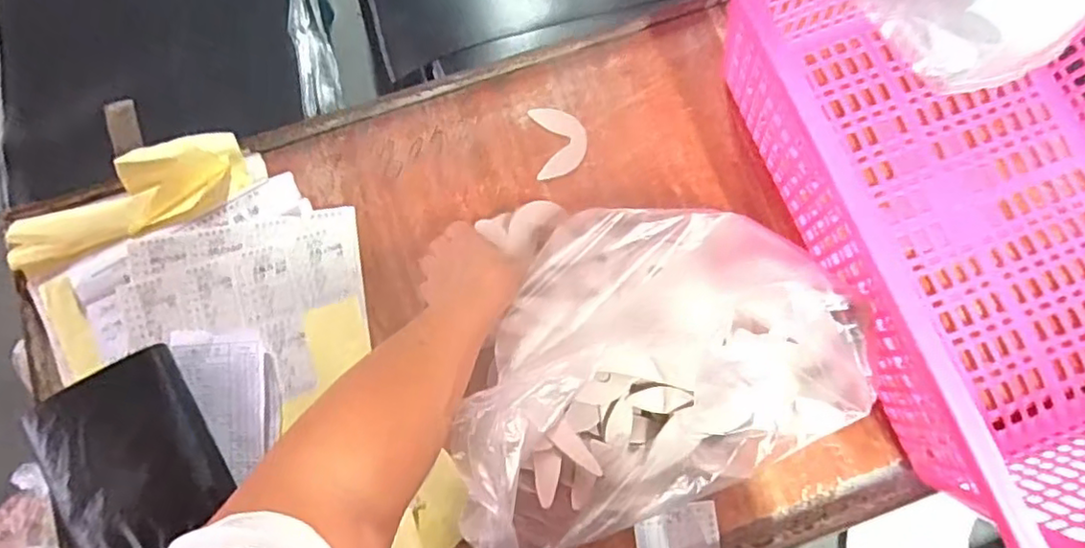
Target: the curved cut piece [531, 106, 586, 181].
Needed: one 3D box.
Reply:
[{"bbox_3d":[0.017,-0.127,0.600,0.050,0.004,0.069,-9,78,-1],"label":"curved cut piece"}]

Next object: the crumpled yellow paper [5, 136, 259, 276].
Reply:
[{"bbox_3d":[-0.369,-0.067,0.560,0.204,0.025,0.069,-24,79,-4],"label":"crumpled yellow paper"}]

